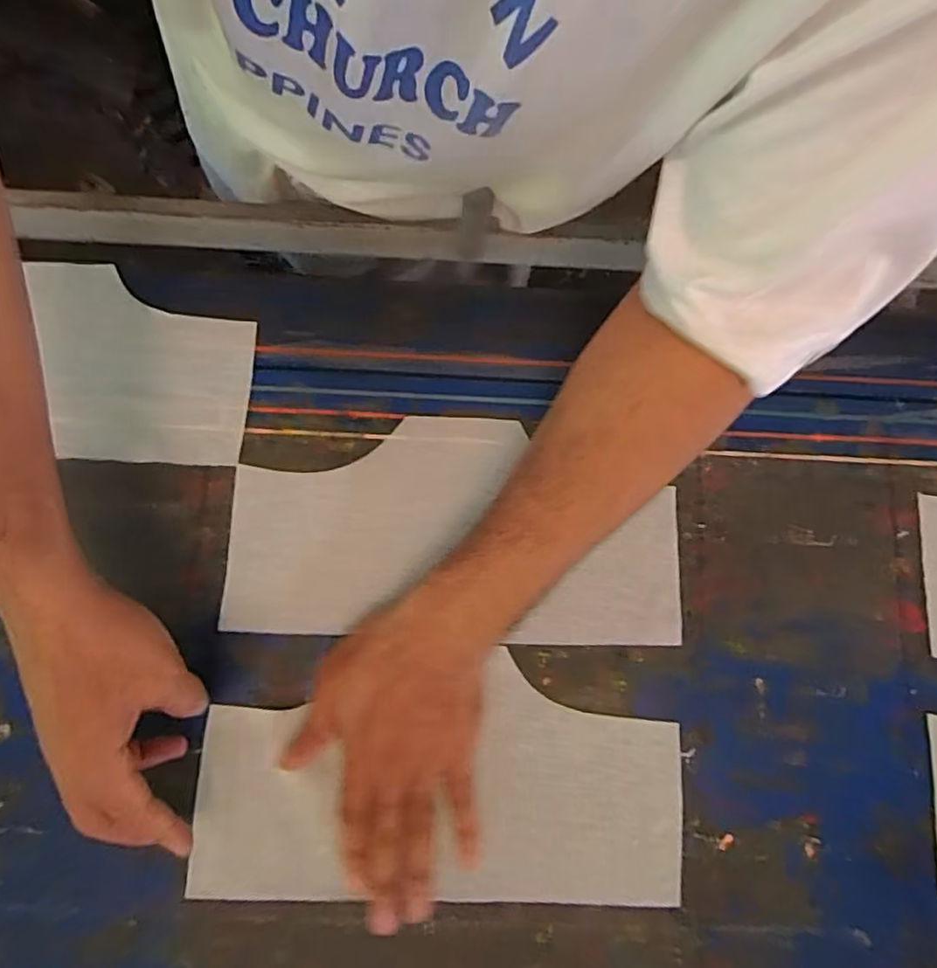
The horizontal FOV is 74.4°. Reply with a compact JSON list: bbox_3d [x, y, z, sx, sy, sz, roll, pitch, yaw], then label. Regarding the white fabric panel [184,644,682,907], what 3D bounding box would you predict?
[{"bbox_3d":[-0.017,0.189,0.391,0.299,0.008,0.138,1,81,-1],"label":"white fabric panel"}]

